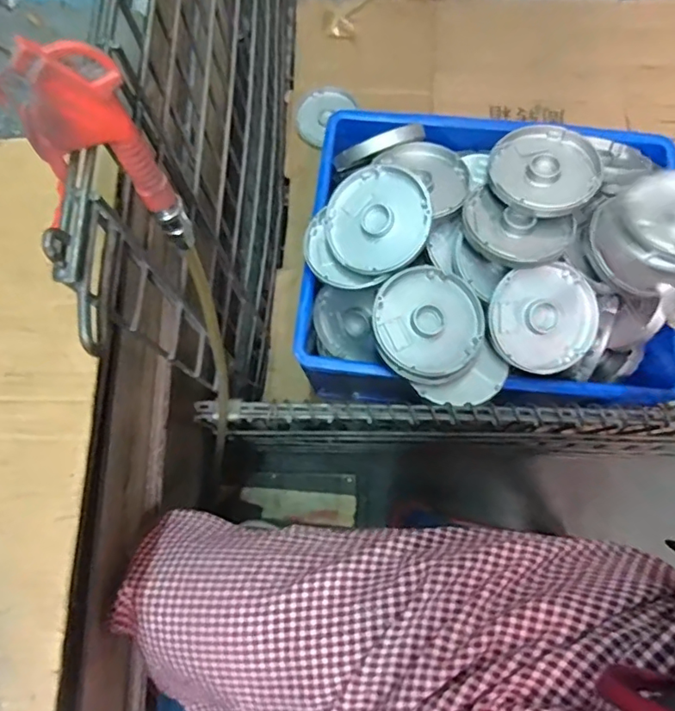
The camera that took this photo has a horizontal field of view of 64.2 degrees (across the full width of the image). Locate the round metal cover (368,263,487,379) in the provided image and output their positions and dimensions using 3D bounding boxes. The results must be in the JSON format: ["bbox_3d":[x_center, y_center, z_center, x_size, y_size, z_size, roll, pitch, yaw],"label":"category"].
[{"bbox_3d":[0.116,-0.043,0.684,0.136,0.021,0.137,0,77,1],"label":"round metal cover"}]

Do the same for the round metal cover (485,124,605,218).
[{"bbox_3d":[0.270,-0.245,0.706,0.141,0.030,0.139,0,76,1],"label":"round metal cover"}]

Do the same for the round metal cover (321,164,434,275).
[{"bbox_3d":[0.051,-0.177,0.698,0.136,0.009,0.141,-2,84,24],"label":"round metal cover"}]

